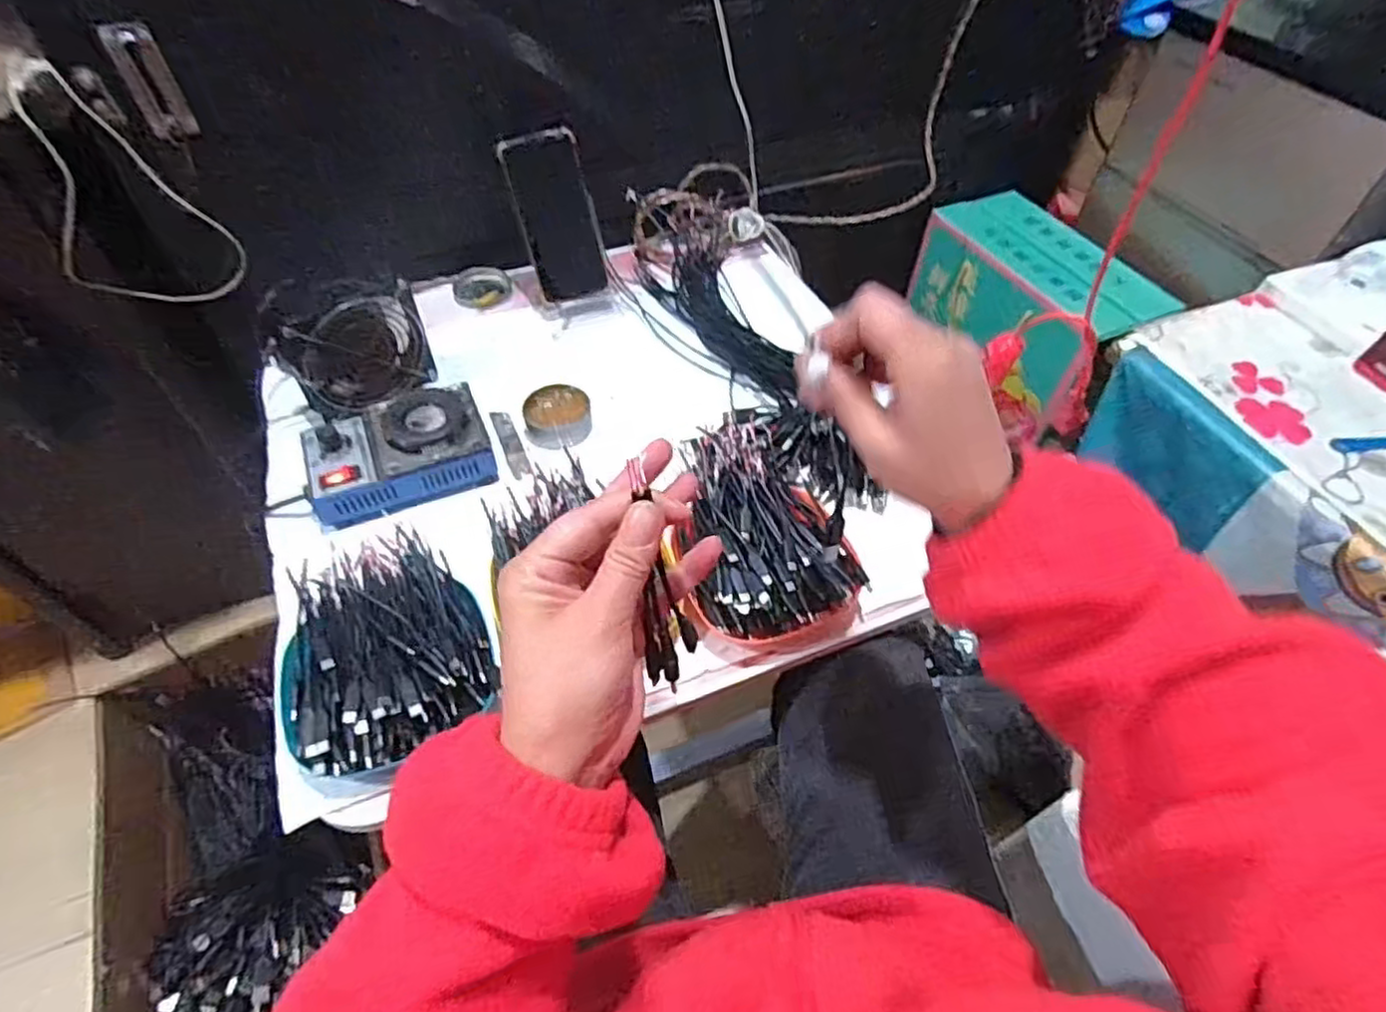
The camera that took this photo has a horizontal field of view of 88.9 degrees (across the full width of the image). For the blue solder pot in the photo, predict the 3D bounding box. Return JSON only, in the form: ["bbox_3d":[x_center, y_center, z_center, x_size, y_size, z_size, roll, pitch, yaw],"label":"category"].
[{"bbox_3d":[-0.258,-0.051,0.618,0.150,0.055,0.099,-18,55,-15],"label":"blue solder pot"}]

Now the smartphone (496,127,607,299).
[{"bbox_3d":[-0.146,-0.312,0.768,0.078,0.168,0.011,-19,28,-10],"label":"smartphone"}]

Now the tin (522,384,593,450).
[{"bbox_3d":[-0.129,-0.085,0.675,0.063,0.022,0.069,1,52,-1],"label":"tin"}]

